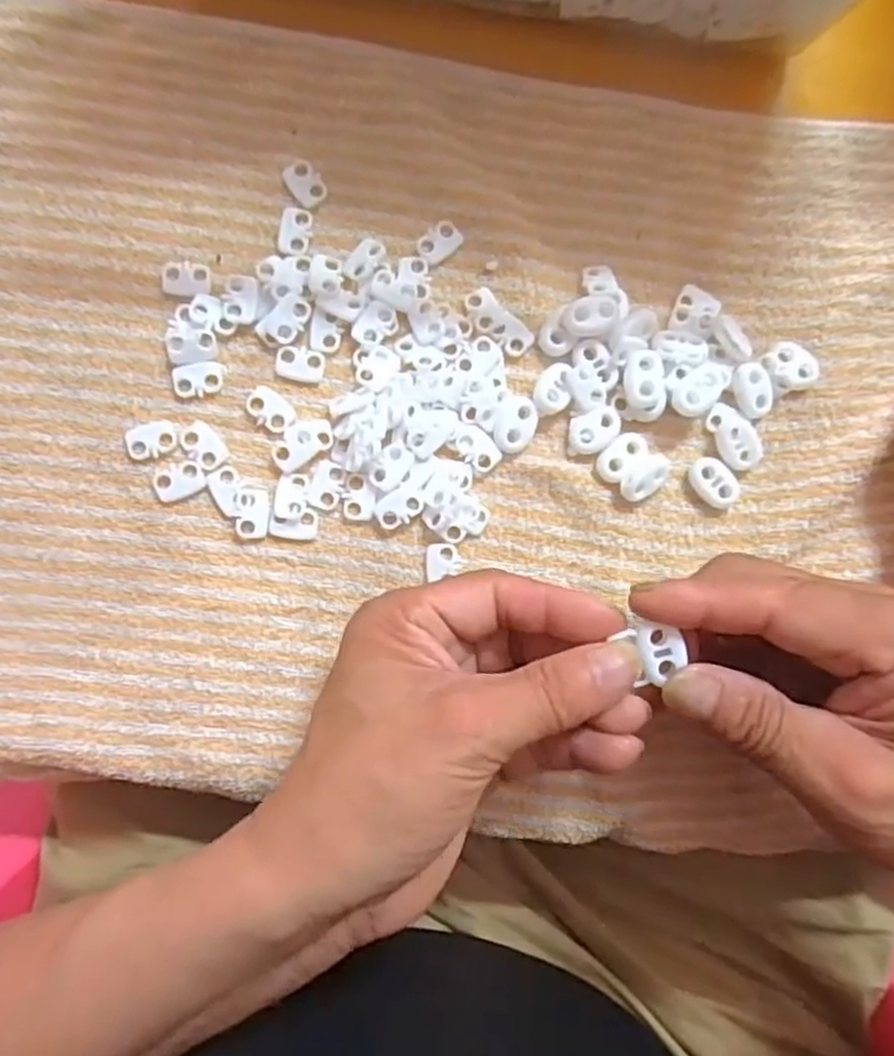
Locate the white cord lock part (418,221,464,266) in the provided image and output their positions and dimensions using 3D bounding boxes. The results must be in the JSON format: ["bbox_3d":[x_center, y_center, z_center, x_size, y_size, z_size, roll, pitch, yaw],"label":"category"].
[{"bbox_3d":[-0.003,-0.114,0.285,0.018,0.004,0.012,-40,91,-5],"label":"white cord lock part"}]

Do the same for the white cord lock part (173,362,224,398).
[{"bbox_3d":[-0.095,-0.057,0.273,0.019,0.004,0.012,-12,89,-5],"label":"white cord lock part"}]

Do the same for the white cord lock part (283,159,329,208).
[{"bbox_3d":[-0.056,-0.136,0.281,0.012,0.004,0.018,-40,91,-5],"label":"white cord lock part"}]

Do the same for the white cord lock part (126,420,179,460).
[{"bbox_3d":[-0.112,-0.034,0.270,0.019,0.004,0.013,-20,89,-5],"label":"white cord lock part"}]

